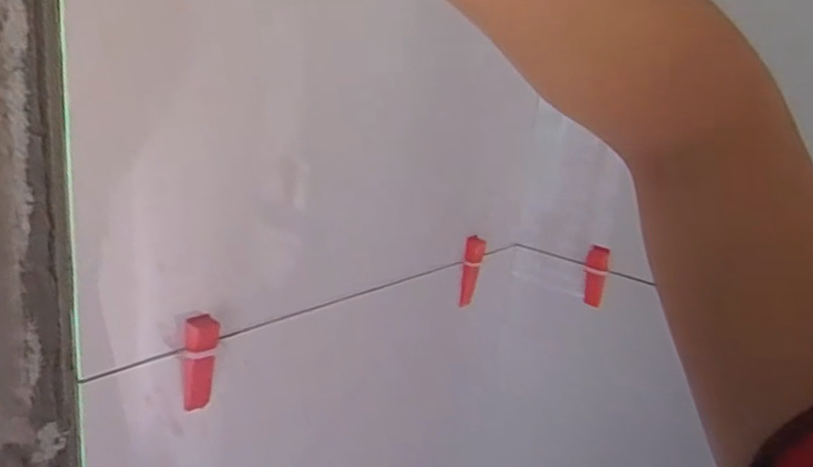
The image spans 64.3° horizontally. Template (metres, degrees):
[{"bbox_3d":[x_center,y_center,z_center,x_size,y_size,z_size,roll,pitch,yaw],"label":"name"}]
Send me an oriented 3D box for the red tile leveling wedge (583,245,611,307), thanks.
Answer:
[{"bbox_3d":[0.208,0.047,0.714,0.024,0.070,0.018,12,17,18],"label":"red tile leveling wedge"}]

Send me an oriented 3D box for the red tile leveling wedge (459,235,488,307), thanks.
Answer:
[{"bbox_3d":[0.071,0.044,0.705,0.021,0.082,0.028,7,16,3],"label":"red tile leveling wedge"}]

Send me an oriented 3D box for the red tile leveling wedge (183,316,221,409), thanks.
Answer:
[{"bbox_3d":[-0.143,0.093,0.450,0.021,0.070,0.023,3,17,-12],"label":"red tile leveling wedge"}]

